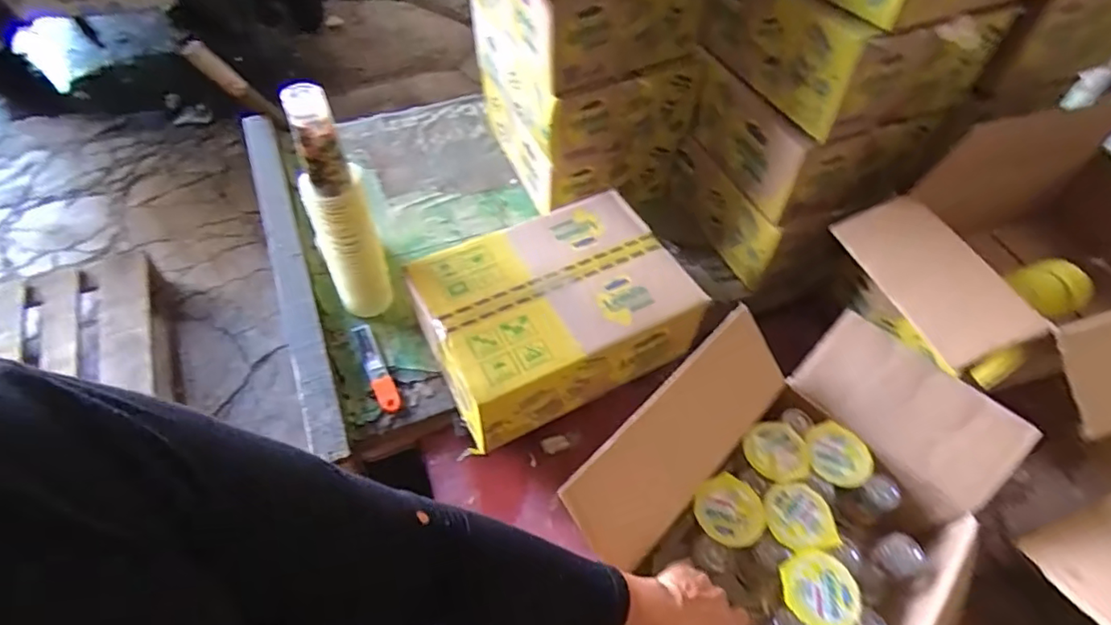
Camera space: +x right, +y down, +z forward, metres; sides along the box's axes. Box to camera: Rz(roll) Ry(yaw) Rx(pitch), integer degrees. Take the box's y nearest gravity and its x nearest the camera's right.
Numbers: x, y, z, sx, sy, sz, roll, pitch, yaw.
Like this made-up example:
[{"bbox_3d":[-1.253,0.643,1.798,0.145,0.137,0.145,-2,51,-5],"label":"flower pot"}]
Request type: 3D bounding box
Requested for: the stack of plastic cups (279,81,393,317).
[{"bbox_3d":[-0.277,-0.120,0.745,0.066,0.333,0.065,32,57,19],"label":"stack of plastic cups"}]

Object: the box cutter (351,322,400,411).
[{"bbox_3d":[-0.257,0.077,0.824,0.029,0.020,0.144,-22,57,-19],"label":"box cutter"}]

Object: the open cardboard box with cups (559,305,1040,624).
[{"bbox_3d":[0.246,0.243,0.676,0.473,0.257,0.342,-37,63,-27],"label":"open cardboard box with cups"}]

